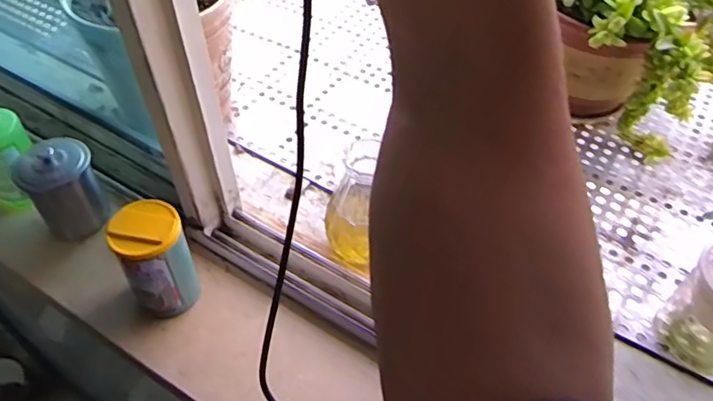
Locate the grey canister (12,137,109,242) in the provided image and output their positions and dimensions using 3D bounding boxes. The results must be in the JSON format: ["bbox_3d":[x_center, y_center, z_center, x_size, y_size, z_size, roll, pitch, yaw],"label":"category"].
[{"bbox_3d":[-0.324,-0.011,0.634,0.073,0.104,0.065,-29,56,-23],"label":"grey canister"}]

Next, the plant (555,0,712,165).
[{"bbox_3d":[0.366,-0.223,0.785,0.273,0.268,0.209,19,52,15],"label":"plant"}]

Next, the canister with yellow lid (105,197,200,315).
[{"bbox_3d":[-0.197,0.060,0.566,0.064,0.115,0.063,-29,56,-23],"label":"canister with yellow lid"}]

